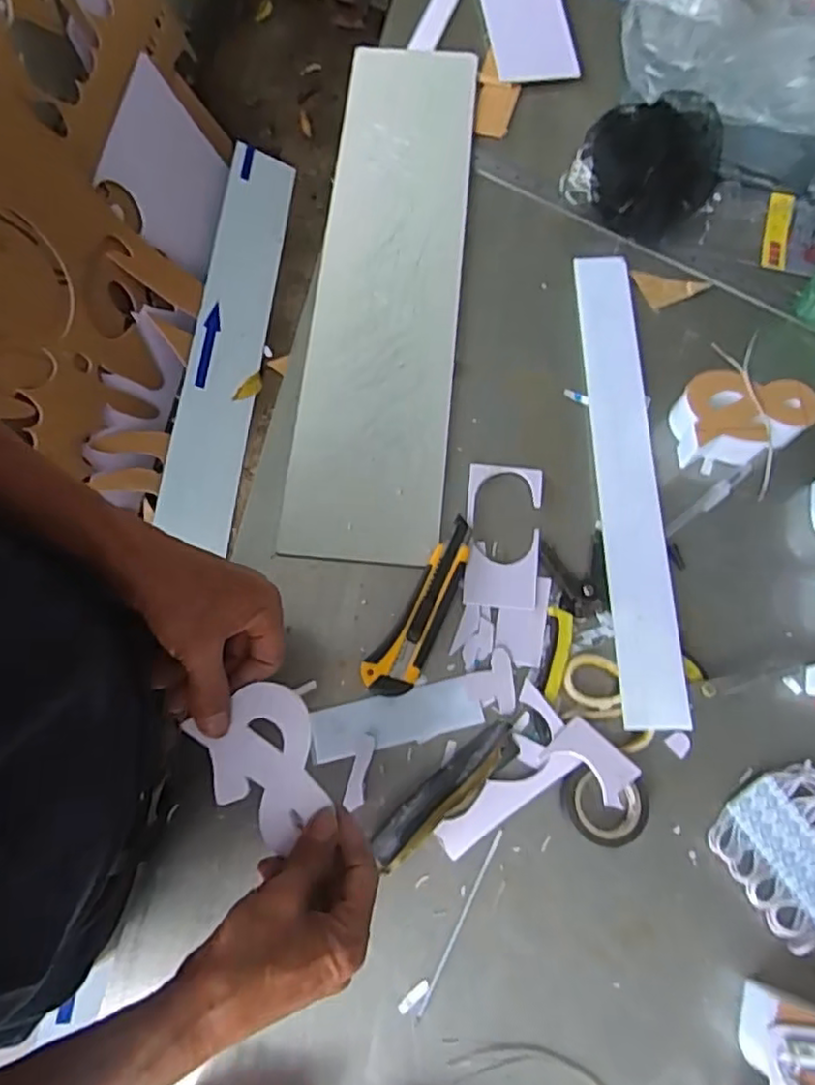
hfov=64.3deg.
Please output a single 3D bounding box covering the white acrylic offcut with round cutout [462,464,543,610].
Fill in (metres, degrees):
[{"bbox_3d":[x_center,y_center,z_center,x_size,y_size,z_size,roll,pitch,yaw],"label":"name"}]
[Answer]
[{"bbox_3d":[0.081,-0.007,0.555,0.063,0.005,0.128,6,71,2],"label":"white acrylic offcut with round cutout"}]

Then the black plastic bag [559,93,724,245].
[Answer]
[{"bbox_3d":[0.254,-0.397,0.665,0.141,0.067,0.157,40,76,13],"label":"black plastic bag"}]

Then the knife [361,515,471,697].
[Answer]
[{"bbox_3d":[0.014,0.052,0.530,0.038,0.015,0.156,25,73,9],"label":"knife"}]

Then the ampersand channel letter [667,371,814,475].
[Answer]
[{"bbox_3d":[0.297,-0.109,0.573,0.107,0.043,0.069,-2,71,0],"label":"ampersand channel letter"}]

